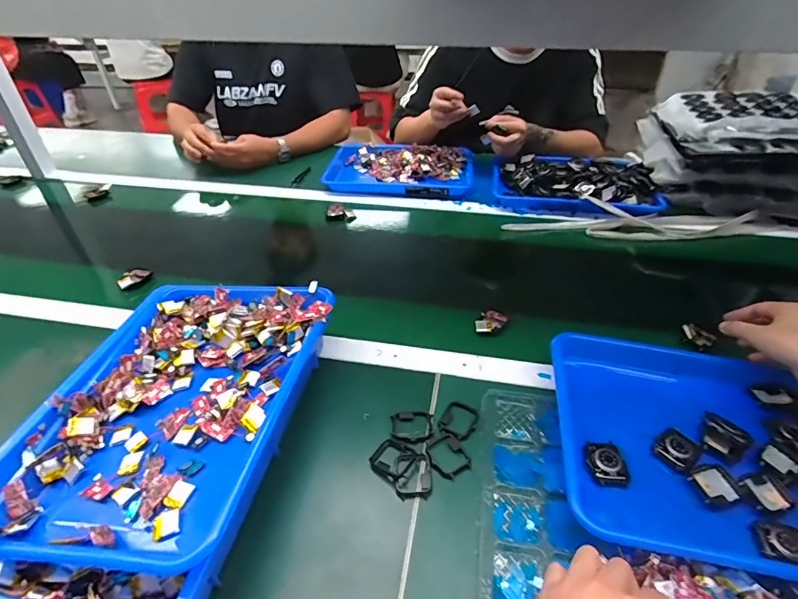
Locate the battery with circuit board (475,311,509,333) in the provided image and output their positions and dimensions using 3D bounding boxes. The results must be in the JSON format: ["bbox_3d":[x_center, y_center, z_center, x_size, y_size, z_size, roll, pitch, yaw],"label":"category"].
[{"bbox_3d":[0.125,0.032,0.613,0.034,0.013,0.044,23,44,27],"label":"battery with circuit board"}]

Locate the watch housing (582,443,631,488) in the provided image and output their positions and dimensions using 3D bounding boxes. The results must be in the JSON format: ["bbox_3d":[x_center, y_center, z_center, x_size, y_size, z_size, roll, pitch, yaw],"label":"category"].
[{"bbox_3d":[0.198,0.156,0.427,0.035,0.007,0.044,-1,39,0],"label":"watch housing"}]

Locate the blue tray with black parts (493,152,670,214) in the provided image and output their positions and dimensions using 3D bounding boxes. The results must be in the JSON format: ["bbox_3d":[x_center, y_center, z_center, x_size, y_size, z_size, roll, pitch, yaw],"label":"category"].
[{"bbox_3d":[0.325,-0.220,0.835,0.292,0.051,0.187,12,40,15],"label":"blue tray with black parts"}]

